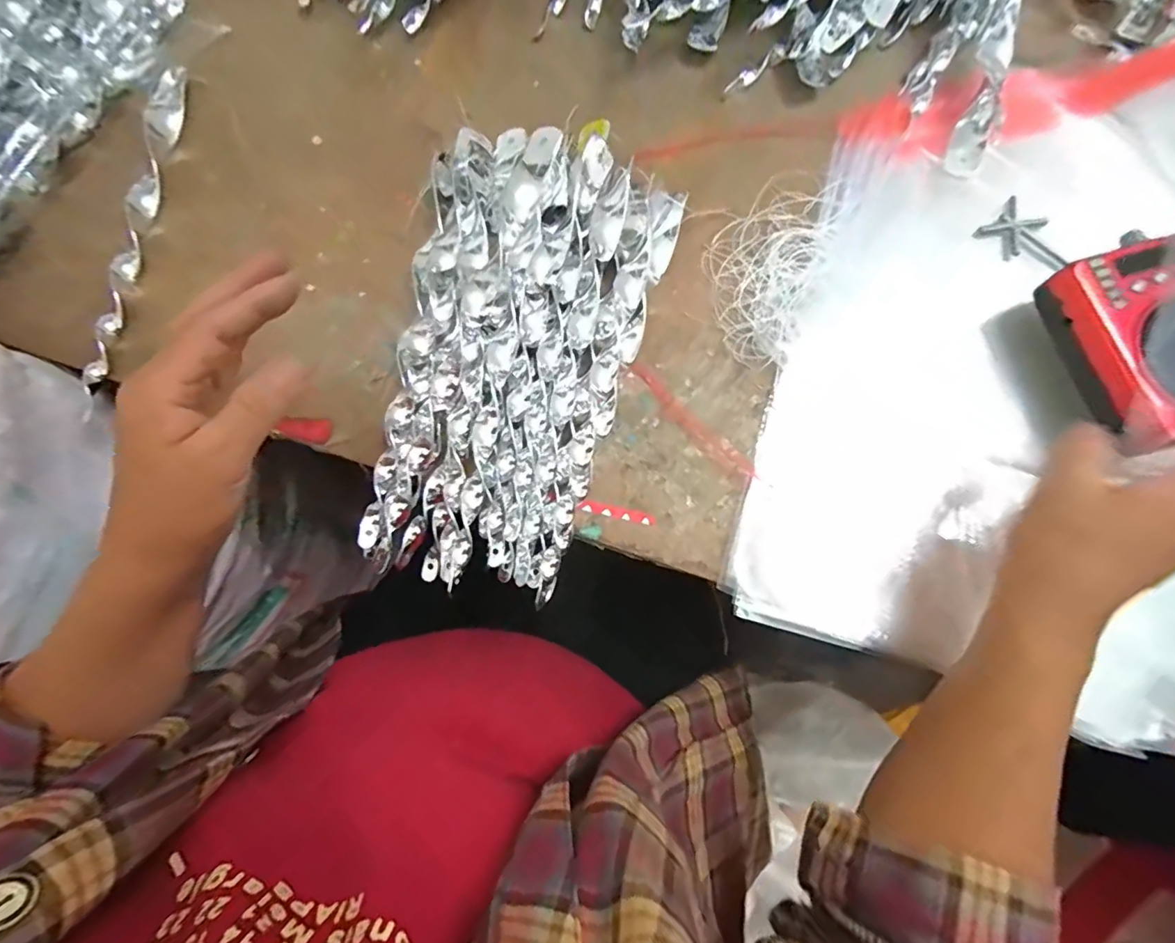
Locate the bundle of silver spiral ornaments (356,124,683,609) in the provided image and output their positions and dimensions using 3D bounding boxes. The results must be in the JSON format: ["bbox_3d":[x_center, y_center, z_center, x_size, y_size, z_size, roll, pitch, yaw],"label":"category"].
[{"bbox_3d":[-0.046,-0.081,0.340,0.168,0.052,0.307,11,76,4],"label":"bundle of silver spiral ornaments"}]

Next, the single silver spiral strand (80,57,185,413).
[{"bbox_3d":[-0.336,-0.179,0.391,0.027,0.020,0.280,0,78,2],"label":"single silver spiral strand"}]

